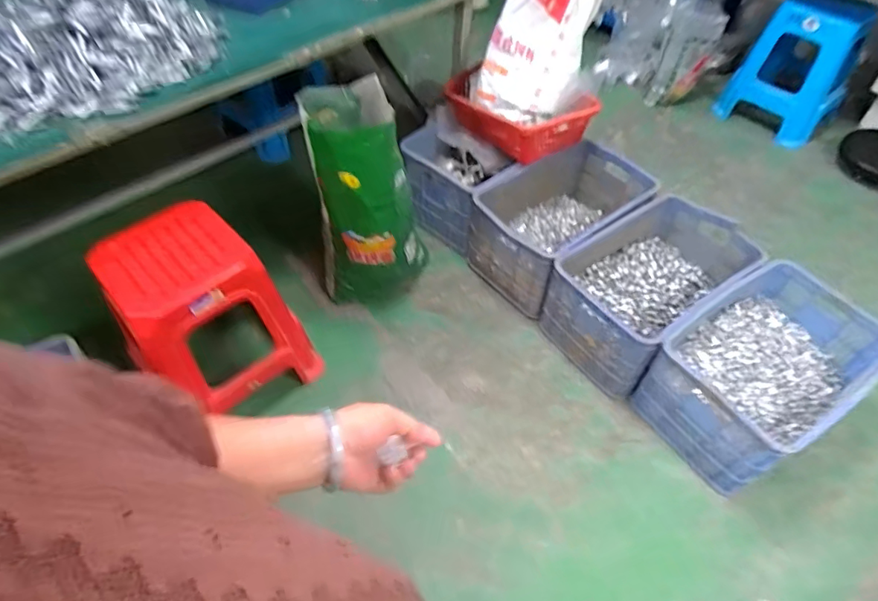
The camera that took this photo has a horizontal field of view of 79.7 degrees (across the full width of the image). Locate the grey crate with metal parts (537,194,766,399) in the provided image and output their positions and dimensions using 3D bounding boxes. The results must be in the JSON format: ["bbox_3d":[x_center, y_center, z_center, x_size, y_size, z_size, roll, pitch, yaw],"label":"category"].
[{"bbox_3d":[0.641,-0.048,1.625,0.598,0.280,0.392,-31,60,-23],"label":"grey crate with metal parts"}]

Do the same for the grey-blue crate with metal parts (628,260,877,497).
[{"bbox_3d":[0.875,0.180,1.431,0.610,0.292,0.364,-31,59,-22],"label":"grey-blue crate with metal parts"}]

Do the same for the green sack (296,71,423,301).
[{"bbox_3d":[-0.219,-0.297,1.601,0.329,0.659,0.307,-8,53,-8],"label":"green sack"}]

